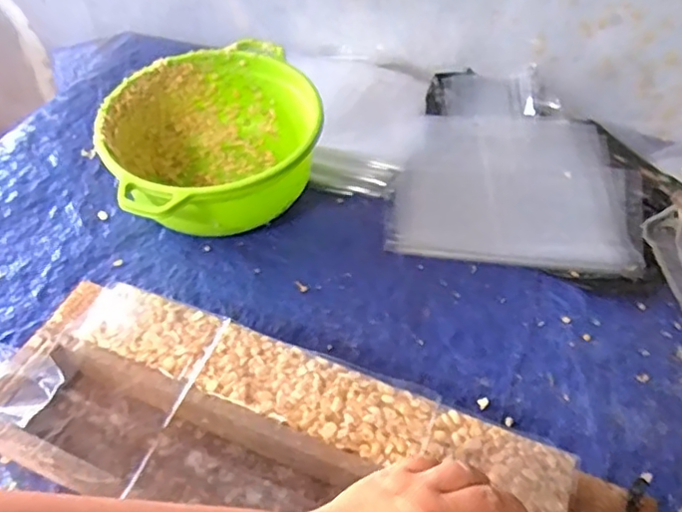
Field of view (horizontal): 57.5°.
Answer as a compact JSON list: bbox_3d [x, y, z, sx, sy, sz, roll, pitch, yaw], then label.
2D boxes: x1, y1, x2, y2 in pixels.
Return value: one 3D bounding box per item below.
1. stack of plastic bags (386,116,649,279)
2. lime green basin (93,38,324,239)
[{"bbox_3d":[0.182,-0.073,0.651,0.244,0.019,0.209,8,49,4],"label":"stack of plastic bags"},{"bbox_3d":[-0.125,-0.106,0.622,0.202,0.100,0.196,1,48,-2],"label":"lime green basin"}]

